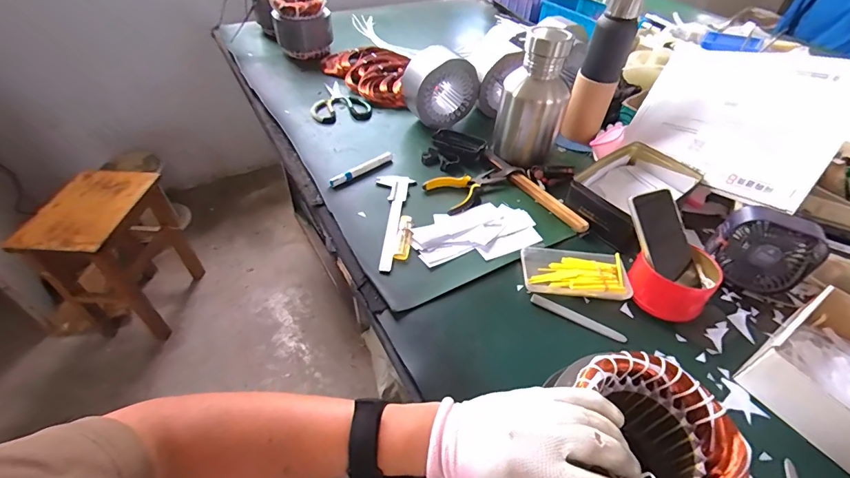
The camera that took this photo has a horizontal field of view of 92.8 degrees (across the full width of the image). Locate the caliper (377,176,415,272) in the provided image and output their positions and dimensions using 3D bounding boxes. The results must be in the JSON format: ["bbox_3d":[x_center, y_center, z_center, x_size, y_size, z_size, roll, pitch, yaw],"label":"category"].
[{"bbox_3d":[-0.066,-0.037,0.661,0.063,0.007,0.216,8,46,4],"label":"caliper"}]

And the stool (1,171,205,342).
[{"bbox_3d":[-0.929,0.057,1.236,0.278,0.441,0.309,8,46,4],"label":"stool"}]

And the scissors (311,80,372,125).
[{"bbox_3d":[-0.206,-0.321,0.939,0.133,0.013,0.183,-17,49,-19],"label":"scissors"}]

